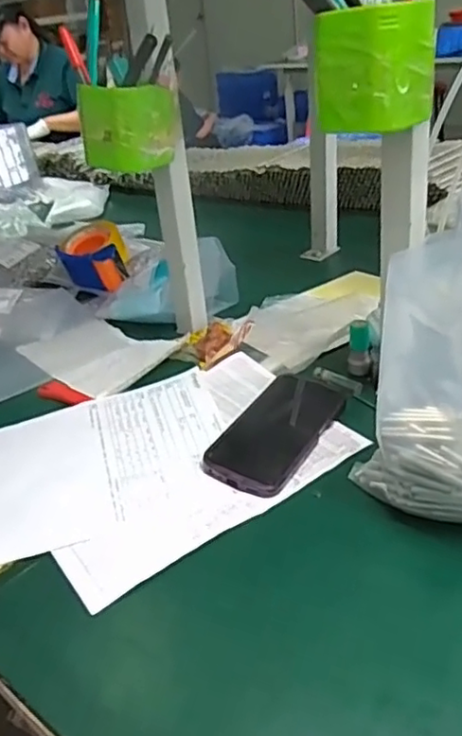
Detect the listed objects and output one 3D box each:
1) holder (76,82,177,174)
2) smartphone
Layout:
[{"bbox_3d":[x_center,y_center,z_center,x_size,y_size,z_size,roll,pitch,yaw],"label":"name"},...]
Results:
[{"bbox_3d":[-0.108,-0.254,0.669,0.086,0.080,0.078,6,32,21],"label":"holder"},{"bbox_3d":[0.044,0.057,0.609,0.080,0.017,0.166,13,35,31],"label":"smartphone"}]

